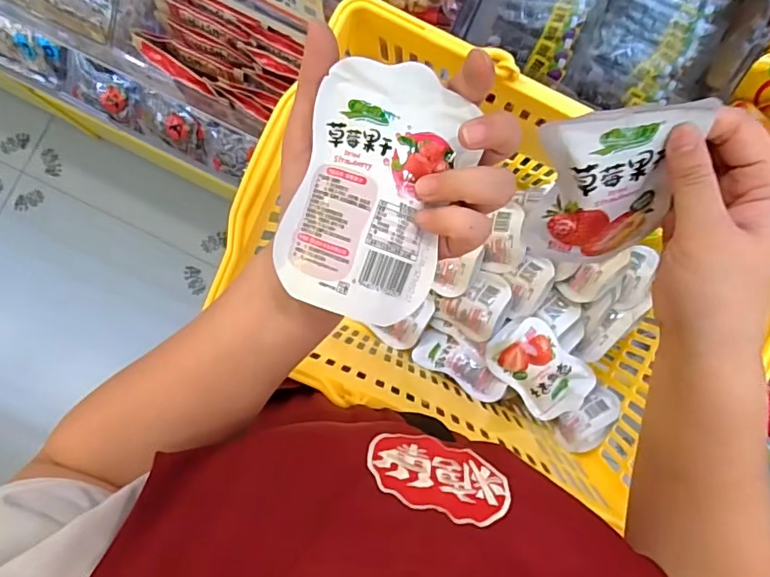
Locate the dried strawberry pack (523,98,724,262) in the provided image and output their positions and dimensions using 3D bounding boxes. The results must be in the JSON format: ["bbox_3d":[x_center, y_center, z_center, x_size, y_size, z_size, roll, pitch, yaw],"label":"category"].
[{"bbox_3d":[0.127,-0.054,0.302,0.079,0.104,0.017,-5,51,2],"label":"dried strawberry pack"}]

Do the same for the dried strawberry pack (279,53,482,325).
[{"bbox_3d":[-0.003,-0.048,0.271,0.078,0.024,0.123,19,85,0],"label":"dried strawberry pack"}]

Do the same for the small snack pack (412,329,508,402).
[{"bbox_3d":[0.087,0.089,0.631,0.118,0.024,0.050,32,85,30],"label":"small snack pack"}]

